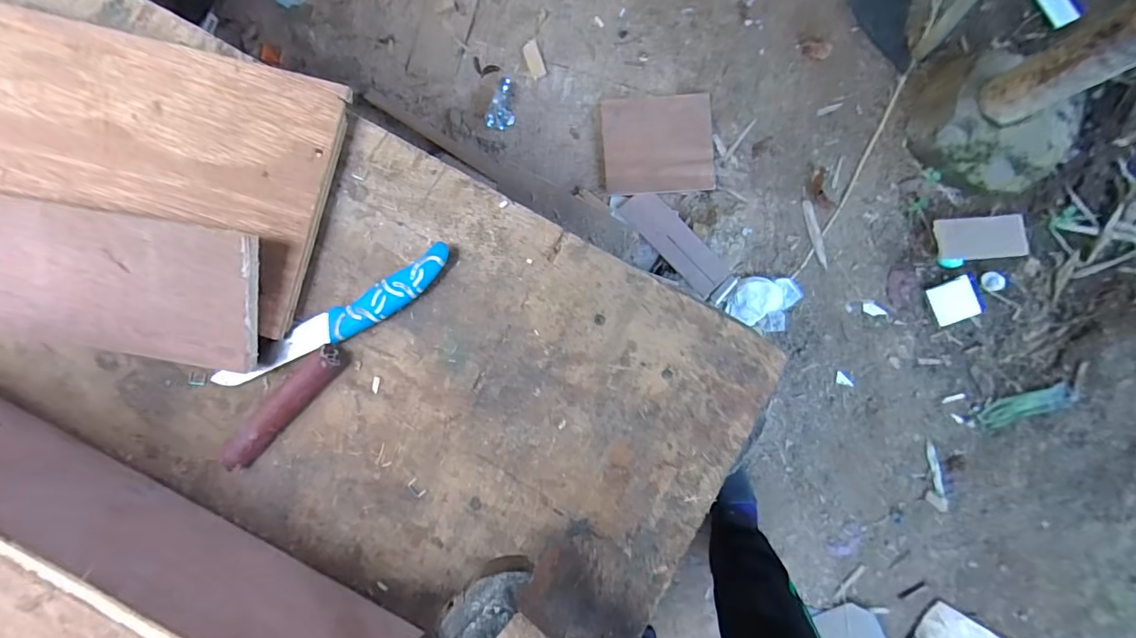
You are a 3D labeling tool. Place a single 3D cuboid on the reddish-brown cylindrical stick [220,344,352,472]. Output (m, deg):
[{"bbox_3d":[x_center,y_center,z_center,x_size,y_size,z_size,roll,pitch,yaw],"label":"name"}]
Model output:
[{"bbox_3d":[-0.191,0.059,0.324,0.104,0.014,0.020,-44,83,1],"label":"reddish-brown cylindrical stick"}]

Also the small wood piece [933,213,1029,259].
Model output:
[{"bbox_3d":[0.913,-0.181,1.064,0.187,0.024,0.093,-5,86,5],"label":"small wood piece"}]

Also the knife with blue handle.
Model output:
[{"bbox_3d":[-0.158,0.005,0.329,0.179,0.012,0.024,-30,84,3],"label":"knife with blue handle"}]

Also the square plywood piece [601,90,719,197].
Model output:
[{"bbox_3d":[0.209,-0.406,1.121,0.248,0.015,0.222,-4,86,5],"label":"square plywood piece"}]

